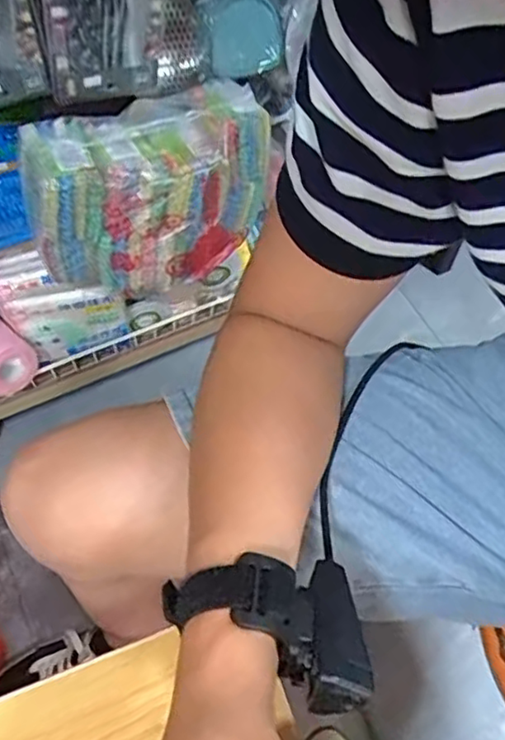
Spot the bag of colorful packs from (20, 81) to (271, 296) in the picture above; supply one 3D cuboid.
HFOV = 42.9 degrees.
[{"bbox_3d":[-0.132,-0.237,0.836,0.299,0.179,0.173,-28,64,-16],"label":"bag of colorful packs"}]

